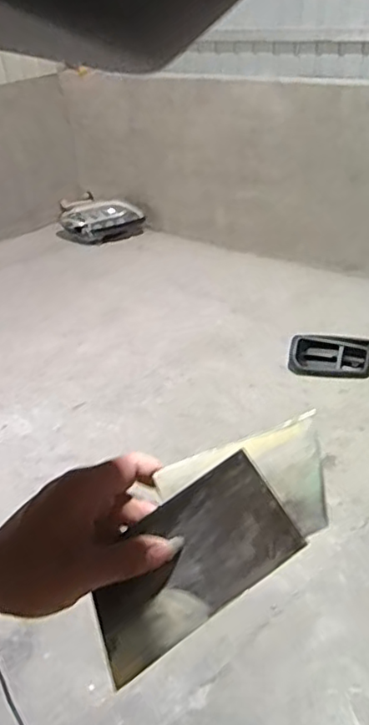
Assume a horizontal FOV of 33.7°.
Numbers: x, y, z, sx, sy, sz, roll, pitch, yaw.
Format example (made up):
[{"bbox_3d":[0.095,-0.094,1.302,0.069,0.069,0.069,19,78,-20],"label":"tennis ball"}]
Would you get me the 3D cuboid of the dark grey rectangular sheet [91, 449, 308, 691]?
[{"bbox_3d":[0.001,0.125,0.381,0.139,0.005,0.072,-33,83,-11],"label":"dark grey rectangular sheet"}]

